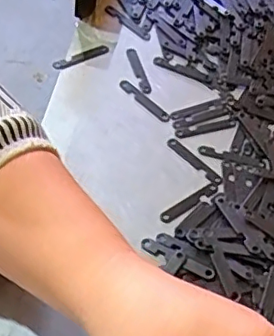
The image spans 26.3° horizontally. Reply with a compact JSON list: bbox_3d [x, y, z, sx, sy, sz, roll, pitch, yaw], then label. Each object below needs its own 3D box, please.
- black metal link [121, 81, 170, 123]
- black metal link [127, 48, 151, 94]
[{"bbox_3d":[0.006,-0.054,0.467,0.009,0.004,0.052,-35,63,-27],"label":"black metal link"},{"bbox_3d":[0.001,-0.081,0.489,0.009,0.004,0.053,-10,54,-13],"label":"black metal link"}]

